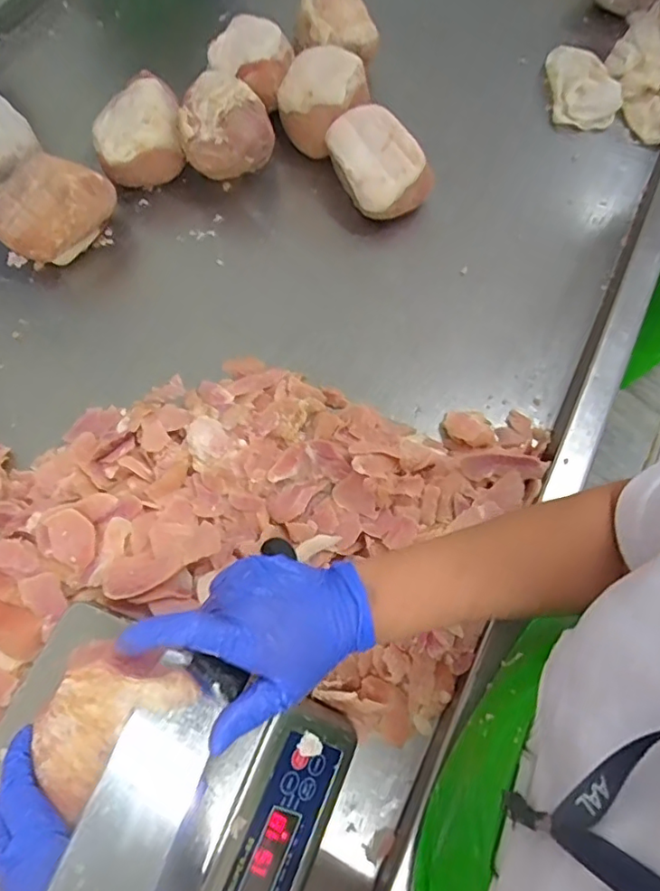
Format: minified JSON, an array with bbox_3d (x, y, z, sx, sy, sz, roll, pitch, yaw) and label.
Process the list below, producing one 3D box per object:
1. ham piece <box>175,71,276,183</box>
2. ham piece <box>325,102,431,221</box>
[{"bbox_3d":[-0.137,-0.413,0.742,0.117,0.109,0.121,-5,68,-4],"label":"ham piece"},{"bbox_3d":[0.062,-0.381,0.743,0.104,0.075,0.140,-23,70,-11],"label":"ham piece"}]

